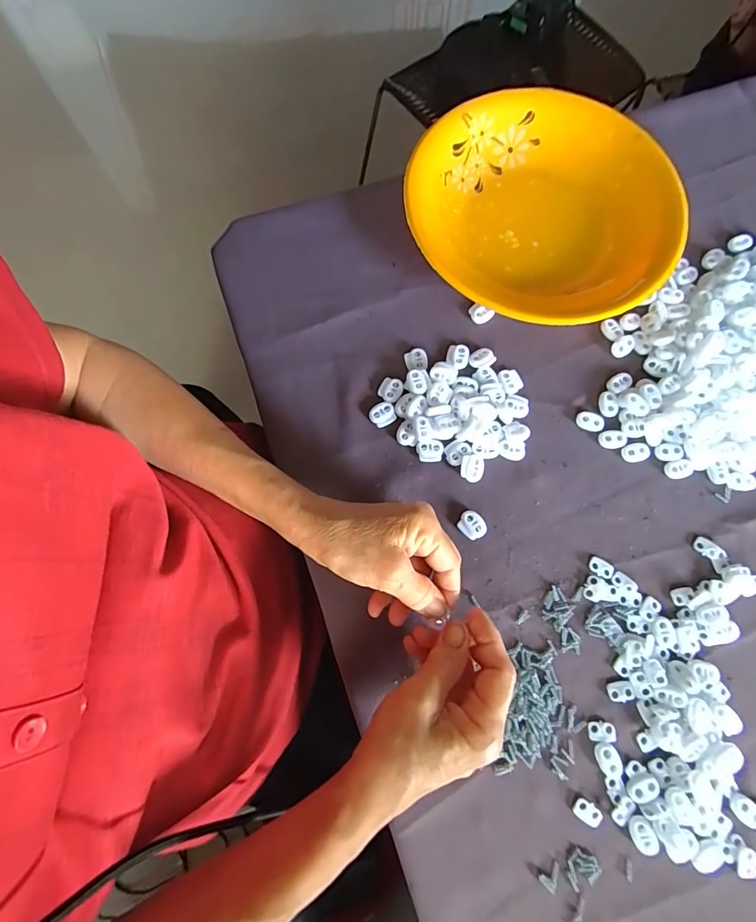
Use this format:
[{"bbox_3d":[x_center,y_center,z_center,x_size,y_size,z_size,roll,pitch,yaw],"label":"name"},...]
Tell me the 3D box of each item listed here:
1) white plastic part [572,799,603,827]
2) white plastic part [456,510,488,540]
[{"bbox_3d":[0.145,0.242,0.290,0.019,0.004,0.013,35,78,6],"label":"white plastic part"},{"bbox_3d":[0.075,0.052,0.337,0.019,0.005,0.023,-40,81,-10],"label":"white plastic part"}]

